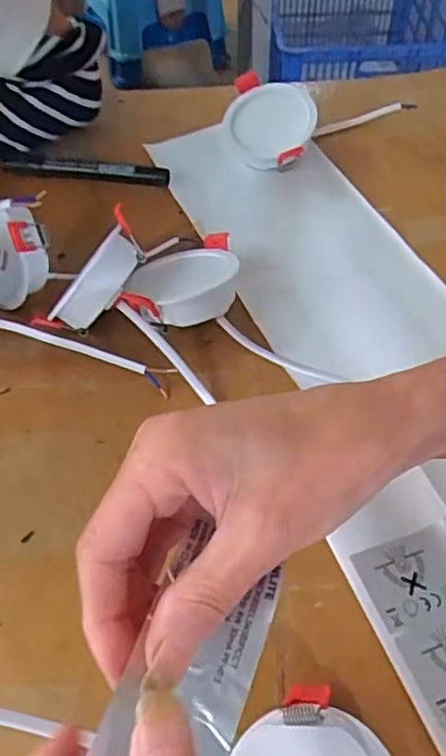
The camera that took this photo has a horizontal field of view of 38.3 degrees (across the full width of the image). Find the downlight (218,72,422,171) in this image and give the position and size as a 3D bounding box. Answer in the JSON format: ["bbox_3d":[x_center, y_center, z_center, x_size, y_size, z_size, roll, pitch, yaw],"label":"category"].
[{"bbox_3d":[0.070,-0.221,0.523,0.149,0.046,0.088,-32,59,-21],"label":"downlight"}]

